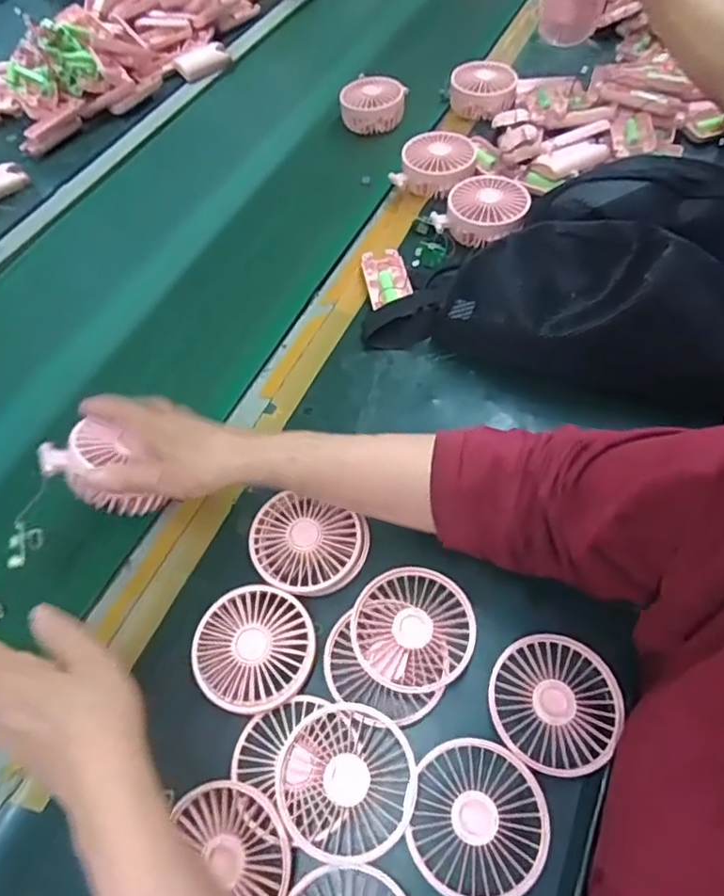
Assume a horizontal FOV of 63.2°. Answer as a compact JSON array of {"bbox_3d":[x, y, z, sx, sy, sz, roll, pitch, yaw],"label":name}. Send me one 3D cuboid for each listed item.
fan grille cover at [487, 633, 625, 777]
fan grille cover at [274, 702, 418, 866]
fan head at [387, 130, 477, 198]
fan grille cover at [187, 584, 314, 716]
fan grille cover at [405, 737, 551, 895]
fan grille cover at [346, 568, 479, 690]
[{"bbox_3d":[0.135,0.177,0.410,0.087,0.006,0.088,12,58,15],"label":"fan grille cover"},{"bbox_3d":[-0.010,0.215,0.382,0.085,0.018,0.086,12,58,15],"label":"fan grille cover"},{"bbox_3d":[0.094,-0.346,0.724,0.098,0.048,0.091,14,58,16],"label":"fan head"},{"bbox_3d":[-0.078,0.145,0.429,0.084,0.021,0.085,9,57,13],"label":"fan grille cover"},{"bbox_3d":[0.075,0.237,0.377,0.083,0.011,0.086,7,57,12],"label":"fan grille cover"},{"bbox_3d":[0.037,0.132,0.433,0.087,0.009,0.087,23,61,21],"label":"fan grille cover"}]

